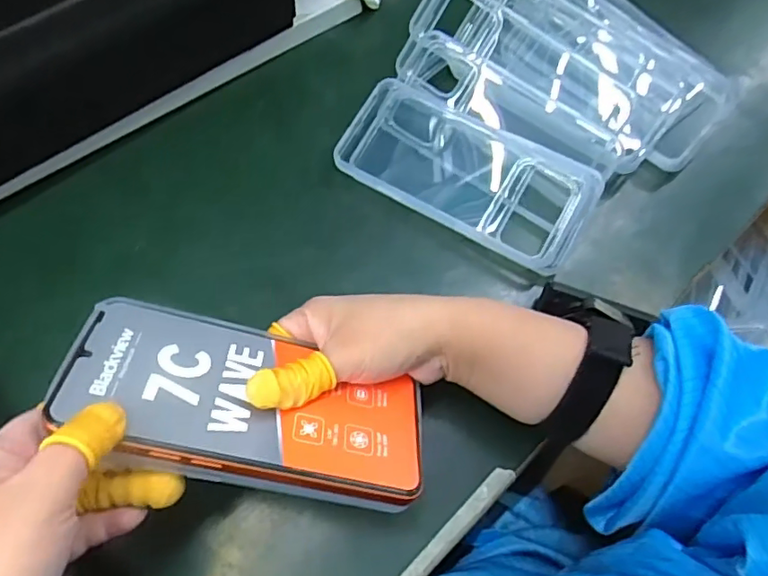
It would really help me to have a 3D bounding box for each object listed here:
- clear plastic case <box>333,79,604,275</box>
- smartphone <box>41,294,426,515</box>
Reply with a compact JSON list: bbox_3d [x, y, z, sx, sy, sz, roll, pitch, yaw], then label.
[{"bbox_3d":[0.059,-0.083,0.390,0.172,0.022,0.091,34,66,14],"label":"clear plastic case"},{"bbox_3d":[-0.059,0.054,0.260,0.162,0.008,0.079,16,40,-13],"label":"smartphone"}]

